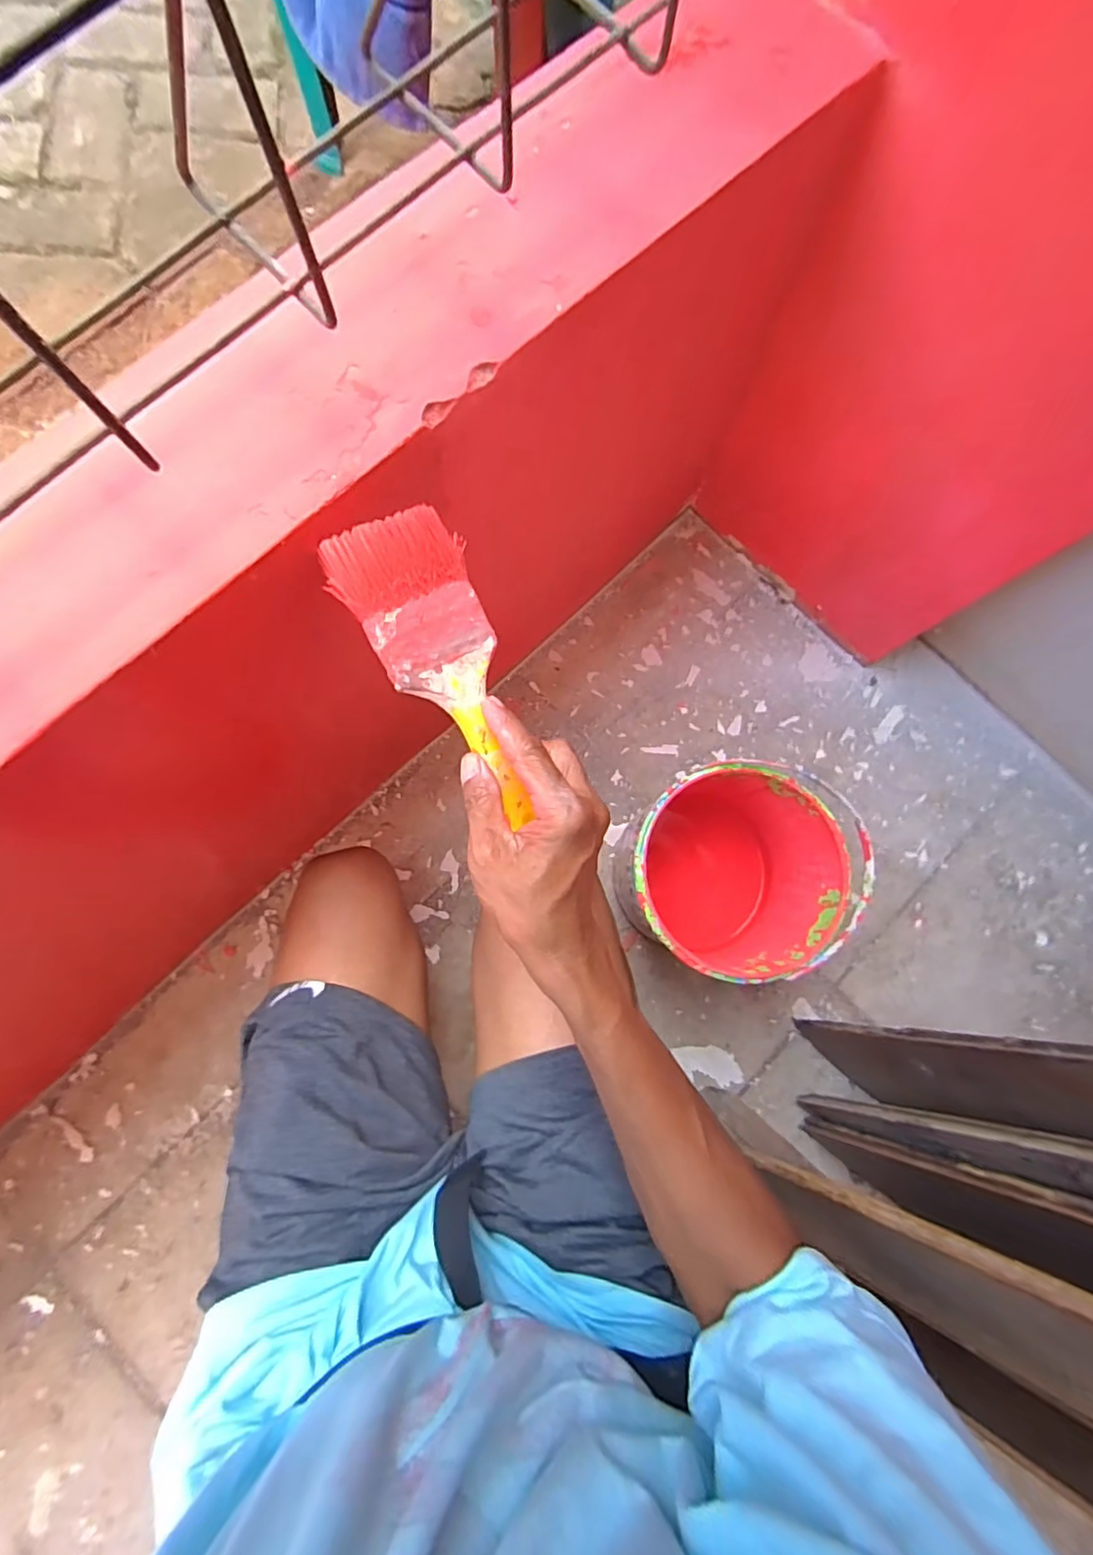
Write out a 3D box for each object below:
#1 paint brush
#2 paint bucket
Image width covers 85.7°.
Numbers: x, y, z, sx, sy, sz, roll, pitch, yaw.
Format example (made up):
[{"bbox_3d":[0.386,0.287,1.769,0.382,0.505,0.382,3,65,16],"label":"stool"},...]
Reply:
[{"bbox_3d":[-0.051,-0.055,0.316,0.065,0.018,0.169,-27,100,-6],"label":"paint brush"},{"bbox_3d":[0.173,0.093,0.597,0.187,0.194,0.182,0,81,-2],"label":"paint bucket"}]

